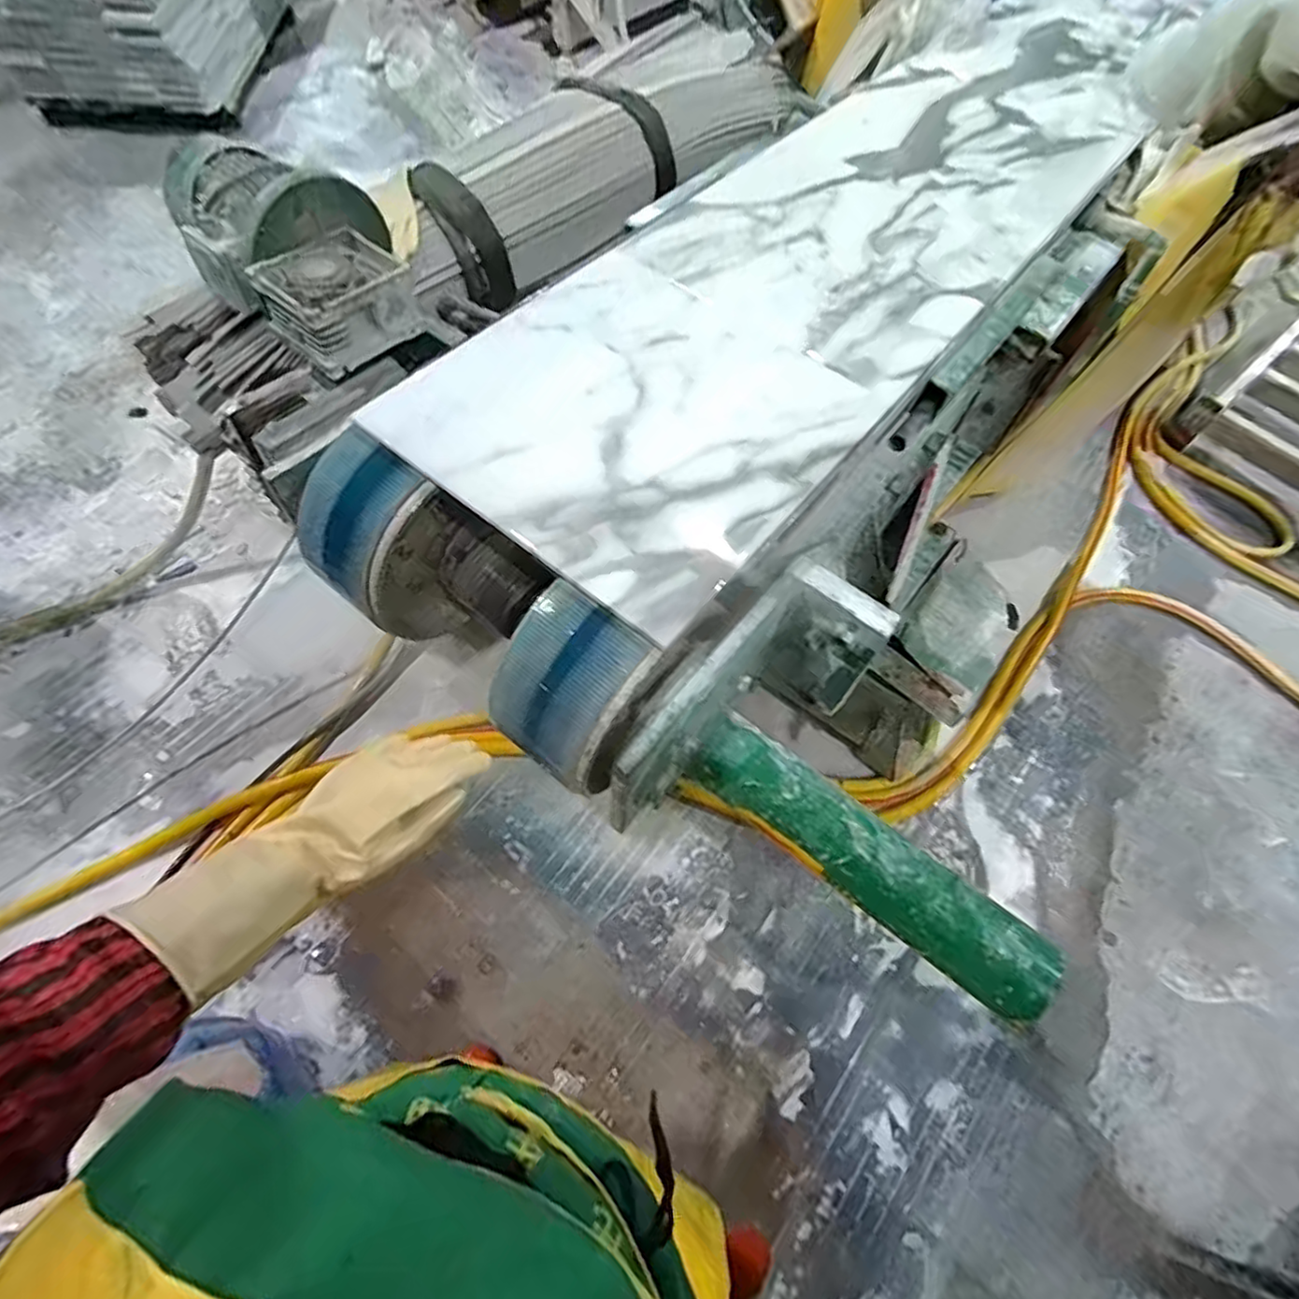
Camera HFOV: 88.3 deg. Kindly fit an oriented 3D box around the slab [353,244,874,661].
[{"bbox_3d":[-0.018,-0.278,0.788,0.442,0.014,0.452,37,65,14],"label":"slab"}]

